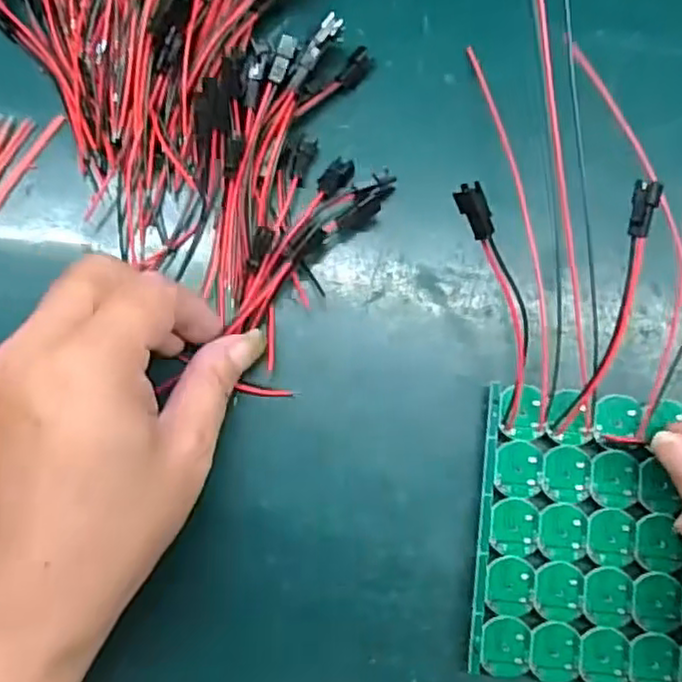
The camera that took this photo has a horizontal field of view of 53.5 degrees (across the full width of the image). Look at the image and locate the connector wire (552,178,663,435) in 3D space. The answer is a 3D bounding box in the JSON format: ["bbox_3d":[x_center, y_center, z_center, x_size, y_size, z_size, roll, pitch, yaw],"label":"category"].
[{"bbox_3d":[0.096,-0.007,0.242,0.012,0.019,0.097,10,119,2],"label":"connector wire"}]

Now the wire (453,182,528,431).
[{"bbox_3d":[0.057,-0.009,0.239,0.013,0.008,0.097,-21,119,-2],"label":"wire"}]

